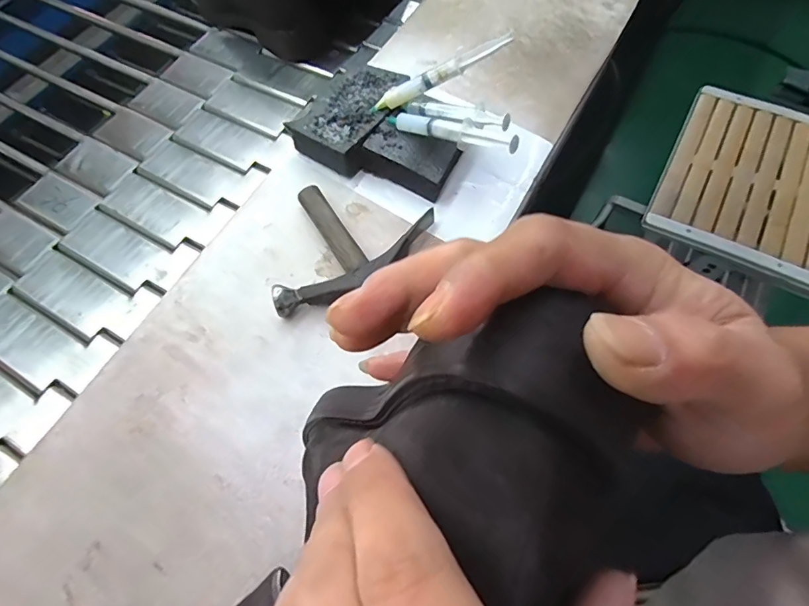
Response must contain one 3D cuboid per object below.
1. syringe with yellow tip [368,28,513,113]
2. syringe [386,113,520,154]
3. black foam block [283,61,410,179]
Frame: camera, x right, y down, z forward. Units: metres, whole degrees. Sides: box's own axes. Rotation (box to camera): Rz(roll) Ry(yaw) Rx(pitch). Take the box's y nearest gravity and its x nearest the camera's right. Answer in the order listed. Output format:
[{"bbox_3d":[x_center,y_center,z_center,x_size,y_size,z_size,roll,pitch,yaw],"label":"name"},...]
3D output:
[{"bbox_3d":[0.033,-0.222,0.452,0.147,0.015,0.012,-17,62,25],"label":"syringe with yellow tip"},{"bbox_3d":[0.041,-0.162,0.436,0.145,0.014,0.022,25,66,31],"label":"syringe"},{"bbox_3d":[-0.056,-0.203,0.500,0.082,0.034,0.128,25,67,11],"label":"black foam block"}]

